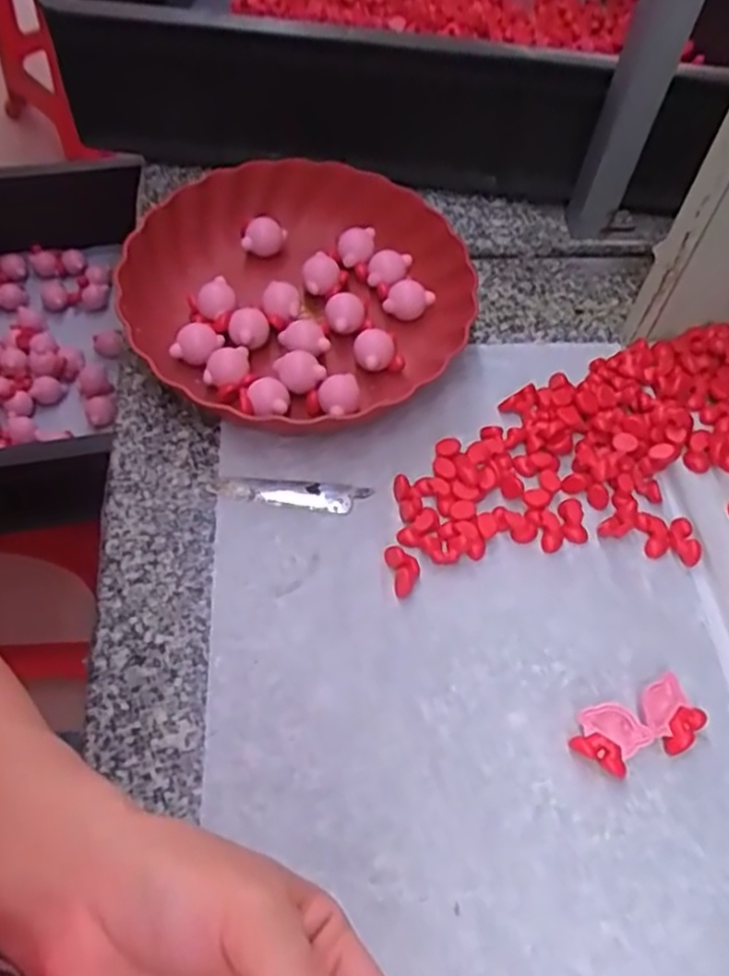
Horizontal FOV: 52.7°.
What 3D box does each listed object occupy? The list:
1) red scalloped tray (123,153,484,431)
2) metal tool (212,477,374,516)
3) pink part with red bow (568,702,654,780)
[{"bbox_3d":[-0.047,-0.145,0.539,0.237,0.052,0.229,5,58,0],"label":"red scalloped tray"},{"bbox_3d":[-0.047,0.004,0.476,0.099,0.004,0.019,5,58,0],"label":"metal tool"},{"bbox_3d":[0.133,0.135,0.400,0.035,0.013,0.031,31,61,15],"label":"pink part with red bow"}]

